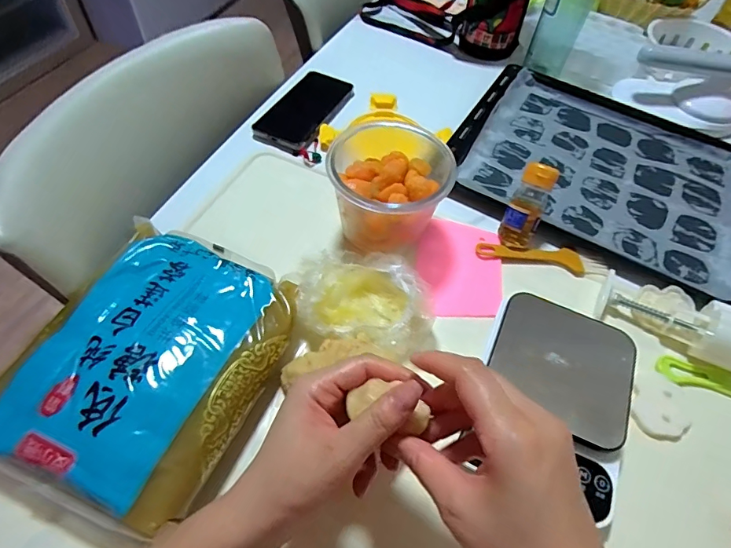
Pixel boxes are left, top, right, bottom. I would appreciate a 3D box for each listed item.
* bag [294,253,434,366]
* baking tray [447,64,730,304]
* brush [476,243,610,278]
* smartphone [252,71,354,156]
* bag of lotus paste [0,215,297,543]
[{"bbox_3d":[0.004,0.025,0.432,0.132,0.062,0.094,20,57,9],"label":"bag"},{"bbox_3d":[0.331,-0.147,0.600,0.393,0.023,0.298,30,59,15],"label":"baking tray"},{"bbox_3d":[0.200,-0.017,0.504,0.147,0.011,0.029,5,56,-1],"label":"brush"},{"bbox_3d":[-0.087,-0.230,0.627,0.084,0.018,0.159,26,58,12],"label":"smartphone"},{"bbox_3d":[-0.181,0.068,0.375,0.192,0.046,0.233,21,59,11],"label":"bag of lotus paste"}]

